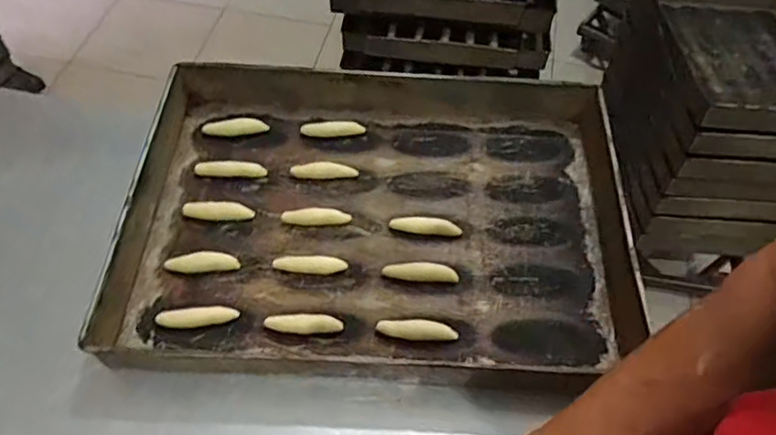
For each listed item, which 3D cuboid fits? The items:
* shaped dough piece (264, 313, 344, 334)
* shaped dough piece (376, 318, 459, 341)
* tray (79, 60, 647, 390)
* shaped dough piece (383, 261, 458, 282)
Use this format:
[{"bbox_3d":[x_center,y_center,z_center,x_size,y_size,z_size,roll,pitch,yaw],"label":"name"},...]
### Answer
[{"bbox_3d":[-0.081,0.103,0.590,0.074,0.011,0.019,3,56,0],"label":"shaped dough piece"},{"bbox_3d":[0.029,0.109,0.588,0.077,0.009,0.019,6,56,2],"label":"shaped dough piece"},{"bbox_3d":[-0.003,-0.013,0.647,0.520,0.052,0.372,3,56,0],"label":"tray"},{"bbox_3d":[0.034,0.056,0.629,0.077,0.008,0.020,6,56,2],"label":"shaped dough piece"}]

